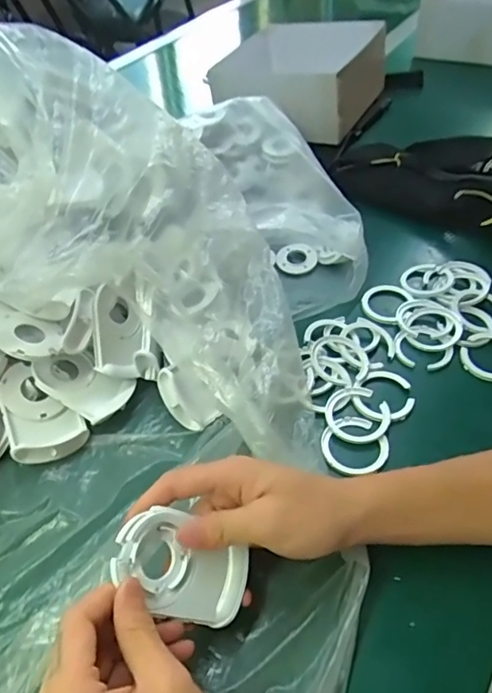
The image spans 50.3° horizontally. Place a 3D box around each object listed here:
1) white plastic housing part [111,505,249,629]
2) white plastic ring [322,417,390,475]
[{"bbox_3d":[-0.038,0.128,0.307,0.084,0.019,0.049,38,63,-20],"label":"white plastic housing part"},{"bbox_3d":[0.086,0.077,0.413,0.051,0.008,0.049,-2,47,3],"label":"white plastic ring"}]

